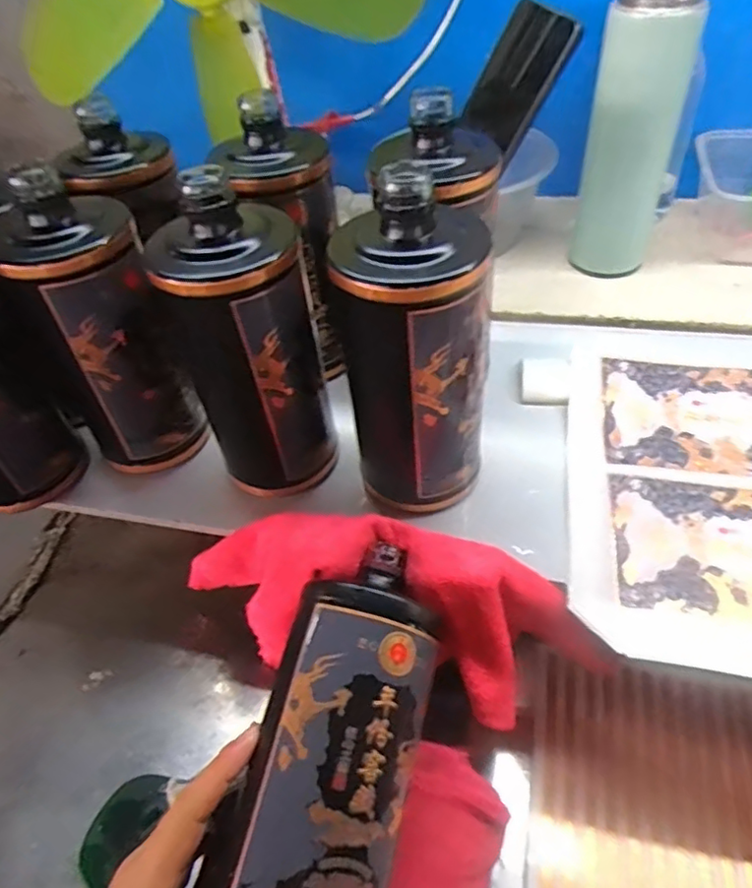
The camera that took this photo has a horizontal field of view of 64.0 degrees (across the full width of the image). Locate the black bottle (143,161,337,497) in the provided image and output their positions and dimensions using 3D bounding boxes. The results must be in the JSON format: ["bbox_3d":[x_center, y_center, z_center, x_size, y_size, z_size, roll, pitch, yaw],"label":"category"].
[{"bbox_3d":[-0.071,-0.051,0.357,0.074,0.193,0.071,-19,50,-11],"label":"black bottle"}]

